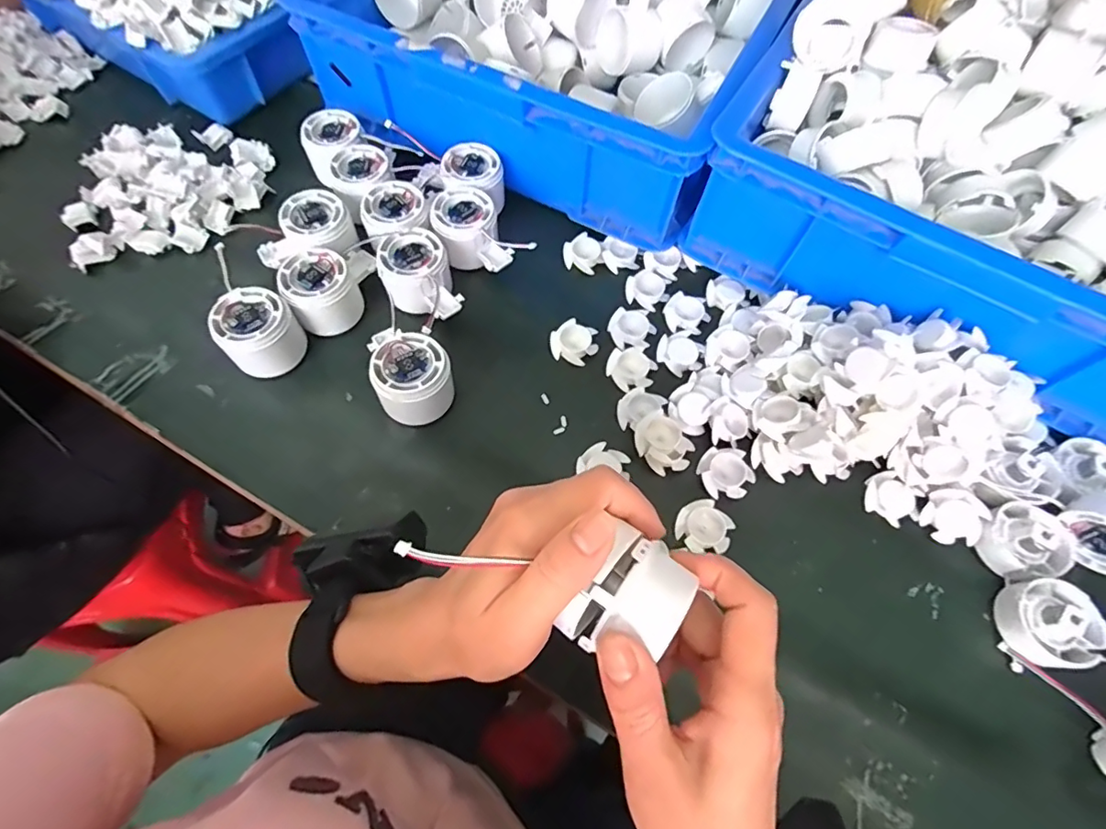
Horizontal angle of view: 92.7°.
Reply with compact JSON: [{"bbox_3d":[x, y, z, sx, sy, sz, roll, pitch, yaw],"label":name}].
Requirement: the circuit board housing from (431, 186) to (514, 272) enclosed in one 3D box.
[{"bbox_3d":[-0.076,-0.164,0.482,0.058,0.040,0.082,-24,68,-12],"label":"circuit board housing"}]

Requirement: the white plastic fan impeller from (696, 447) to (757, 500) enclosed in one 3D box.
[{"bbox_3d":[0.134,0.046,0.410,0.037,0.012,0.040,1,65,-1],"label":"white plastic fan impeller"}]

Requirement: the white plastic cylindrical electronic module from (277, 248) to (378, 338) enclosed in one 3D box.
[{"bbox_3d":[-0.189,-0.108,0.450,0.073,0.045,0.059,-31,70,-15],"label":"white plastic cylindrical electronic module"}]

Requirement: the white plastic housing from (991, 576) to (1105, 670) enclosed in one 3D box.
[{"bbox_3d":[0.337,0.141,0.358,0.052,0.034,0.055,1,65,-1],"label":"white plastic housing"}]

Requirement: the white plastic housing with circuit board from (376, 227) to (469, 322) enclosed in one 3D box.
[{"bbox_3d":[-0.116,-0.116,0.454,0.057,0.038,0.081,-23,68,-11],"label":"white plastic housing with circuit board"}]

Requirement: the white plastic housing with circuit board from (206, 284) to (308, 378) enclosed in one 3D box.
[{"bbox_3d":[-0.237,-0.066,0.429,0.058,0.050,0.060,-33,70,-15],"label":"white plastic housing with circuit board"}]

